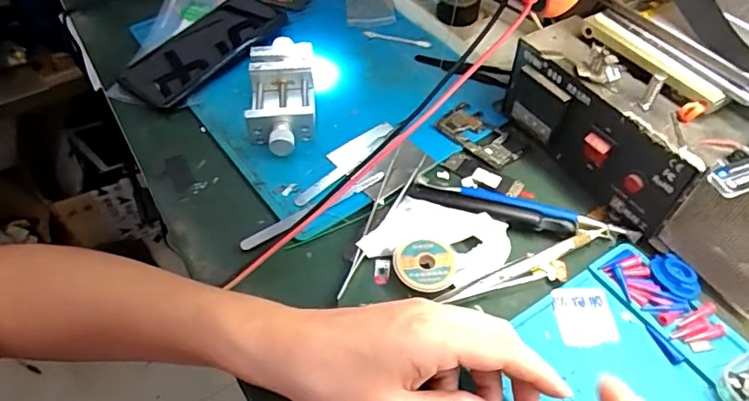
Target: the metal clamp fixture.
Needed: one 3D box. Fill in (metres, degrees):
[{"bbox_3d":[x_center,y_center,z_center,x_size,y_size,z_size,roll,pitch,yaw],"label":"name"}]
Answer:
[{"bbox_3d":[-0.083,-0.093,0.470,0.056,0.032,0.131,-5,51,-3],"label":"metal clamp fixture"}]

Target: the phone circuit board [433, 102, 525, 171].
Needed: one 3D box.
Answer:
[{"bbox_3d":[0.093,-0.057,0.455,0.041,0.006,0.073,-38,59,-26],"label":"phone circuit board"}]

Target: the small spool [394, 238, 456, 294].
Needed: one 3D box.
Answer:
[{"bbox_3d":[0.036,0.046,0.366,0.042,0.006,0.041,-1,51,1],"label":"small spool"}]

